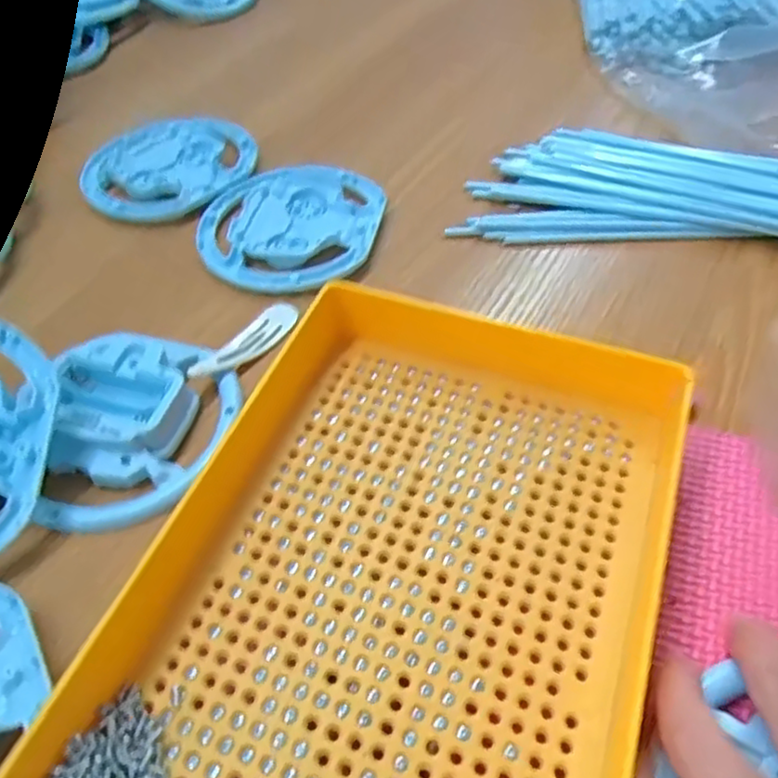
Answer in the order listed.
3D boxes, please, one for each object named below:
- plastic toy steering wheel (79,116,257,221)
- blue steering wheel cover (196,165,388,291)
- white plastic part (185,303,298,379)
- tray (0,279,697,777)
[{"bbox_3d":[-0.135,-0.134,0.416,0.100,0.017,0.094,-1,51,1],"label":"plastic toy steering wheel"},{"bbox_3d":[-0.054,-0.090,0.377,0.096,0.013,0.099,7,52,8],"label":"blue steering wheel cover"},{"bbox_3d":[-0.068,-0.024,0.318,0.021,0.011,0.064,28,57,23],"label":"white plastic part"},{"bbox_3d":[-0.001,0.073,0.211,0.166,0.041,0.249,16,53,16],"label":"tray"}]

